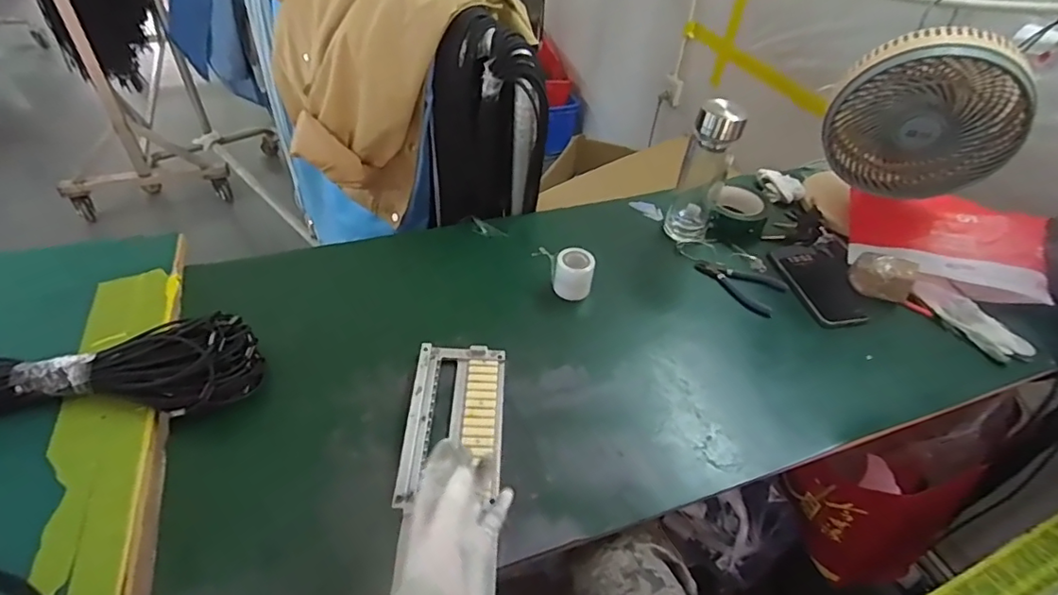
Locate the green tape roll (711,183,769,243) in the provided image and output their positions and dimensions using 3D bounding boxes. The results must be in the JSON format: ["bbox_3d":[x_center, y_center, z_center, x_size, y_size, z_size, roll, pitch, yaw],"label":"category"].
[{"bbox_3d":[0.337,-0.136,0.882,0.091,0.059,0.090,3,44,-3],"label":"green tape roll"}]

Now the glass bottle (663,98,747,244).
[{"bbox_3d":[0.260,-0.185,0.813,0.066,0.216,0.061,18,45,13],"label":"glass bottle"}]

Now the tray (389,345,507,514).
[{"bbox_3d":[-0.078,0.130,0.589,0.099,0.016,0.193,3,44,-3],"label":"tray"}]

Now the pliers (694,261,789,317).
[{"bbox_3d":[0.307,-0.025,0.807,0.124,0.008,0.079,29,48,23],"label":"pliers"}]

